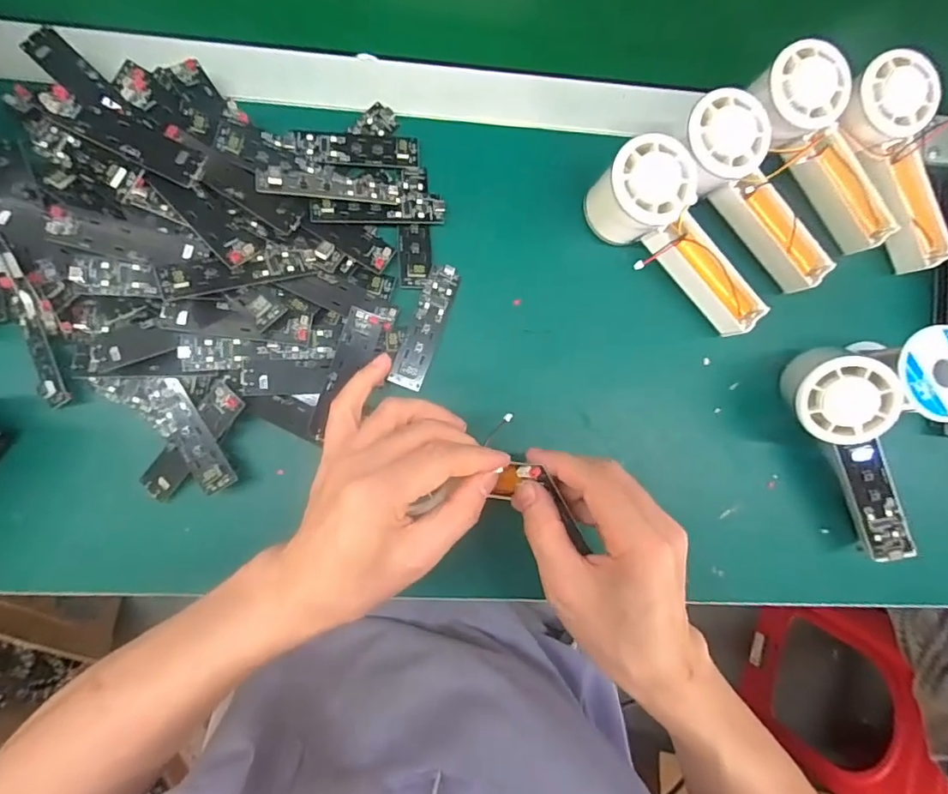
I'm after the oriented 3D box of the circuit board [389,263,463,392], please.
[{"bbox_3d":[-0.033,-0.050,0.363,0.023,0.005,0.091,20,86,-4],"label":"circuit board"}]

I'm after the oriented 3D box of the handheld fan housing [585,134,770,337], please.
[{"bbox_3d":[0.148,-0.109,0.355,0.146,0.056,0.052,39,84,-3],"label":"handheld fan housing"}]

